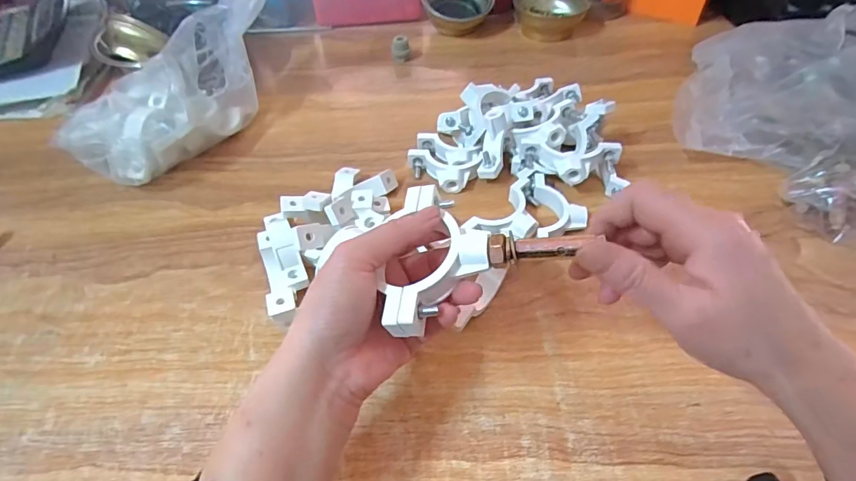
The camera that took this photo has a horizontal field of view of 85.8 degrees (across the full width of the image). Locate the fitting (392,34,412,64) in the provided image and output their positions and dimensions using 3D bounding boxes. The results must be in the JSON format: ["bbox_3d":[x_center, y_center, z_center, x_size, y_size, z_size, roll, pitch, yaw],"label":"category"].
[{"bbox_3d":[-0.034,-0.247,0.594,0.023,0.033,0.020,3,49,5],"label":"fitting"}]

